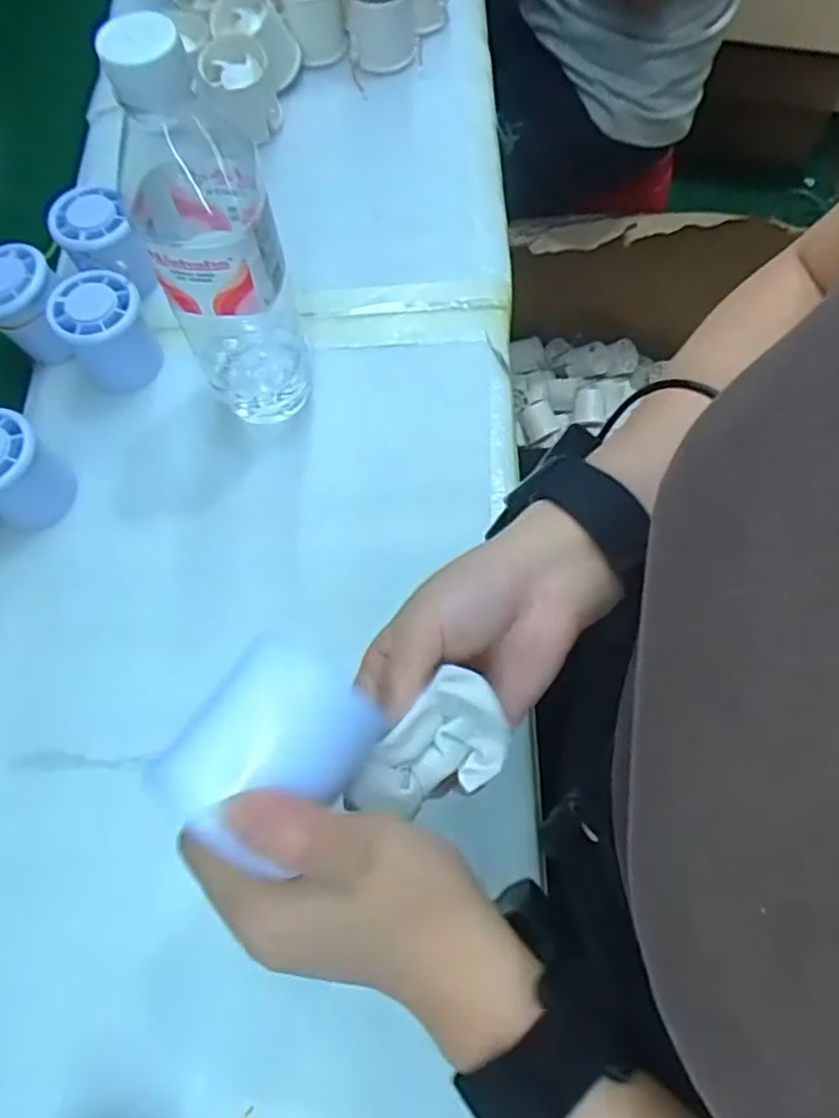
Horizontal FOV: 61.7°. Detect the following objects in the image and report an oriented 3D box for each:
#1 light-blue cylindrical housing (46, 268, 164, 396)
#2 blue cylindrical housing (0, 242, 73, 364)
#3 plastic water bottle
[{"bbox_3d":[-0.202,-0.146,0.457,0.054,0.057,0.063,-26,70,-10],"label":"light-blue cylindrical housing"},{"bbox_3d":[-0.261,-0.166,0.463,0.053,0.055,0.049,0,68,0],"label":"blue cylindrical housing"},{"bbox_3d":[-0.104,-0.158,0.371,0.065,0.228,0.072,-19,69,-8],"label":"plastic water bottle"}]

